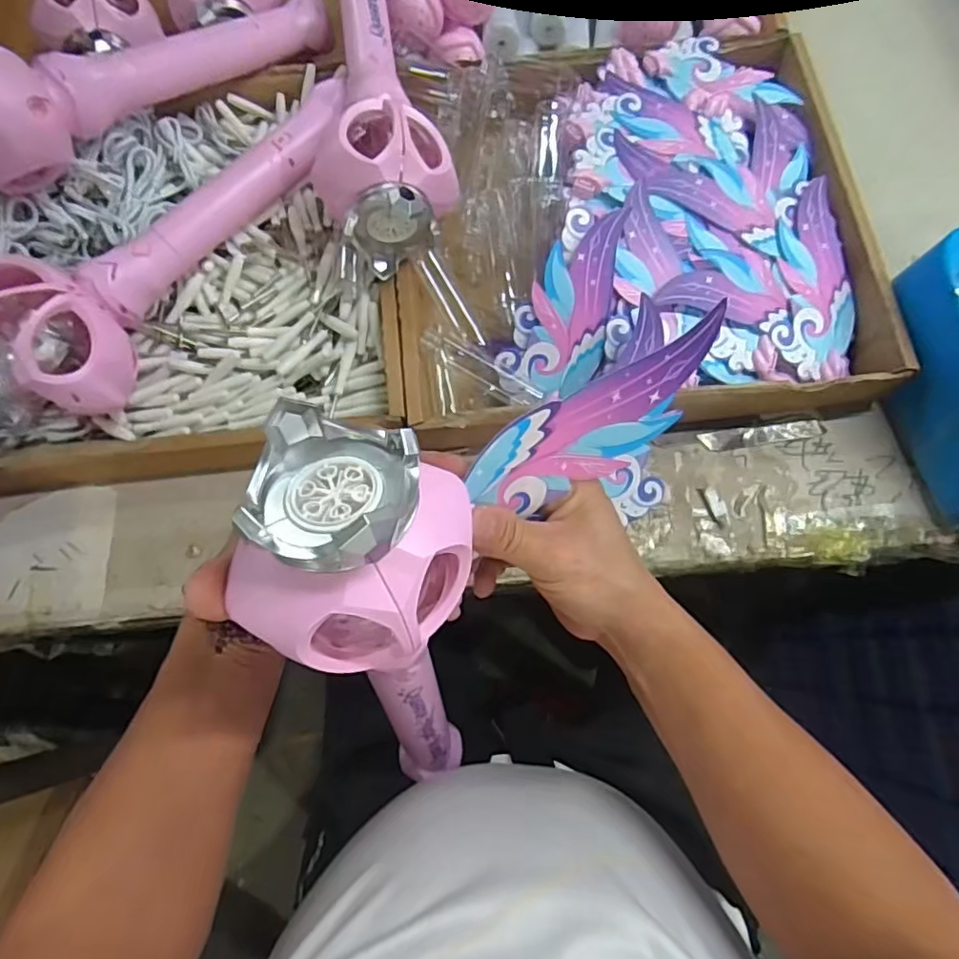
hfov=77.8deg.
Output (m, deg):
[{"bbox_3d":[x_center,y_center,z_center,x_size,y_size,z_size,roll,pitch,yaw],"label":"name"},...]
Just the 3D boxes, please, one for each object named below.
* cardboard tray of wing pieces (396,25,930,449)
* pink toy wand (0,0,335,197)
[{"bbox_3d":[0.117,-0.213,0.491,0.370,0.070,0.358,-5,75,-1],"label":"cardboard tray of wing pieces"},{"bbox_3d":[-0.264,-0.314,0.469,0.073,0.081,0.356,36,57,9],"label":"pink toy wand"}]

